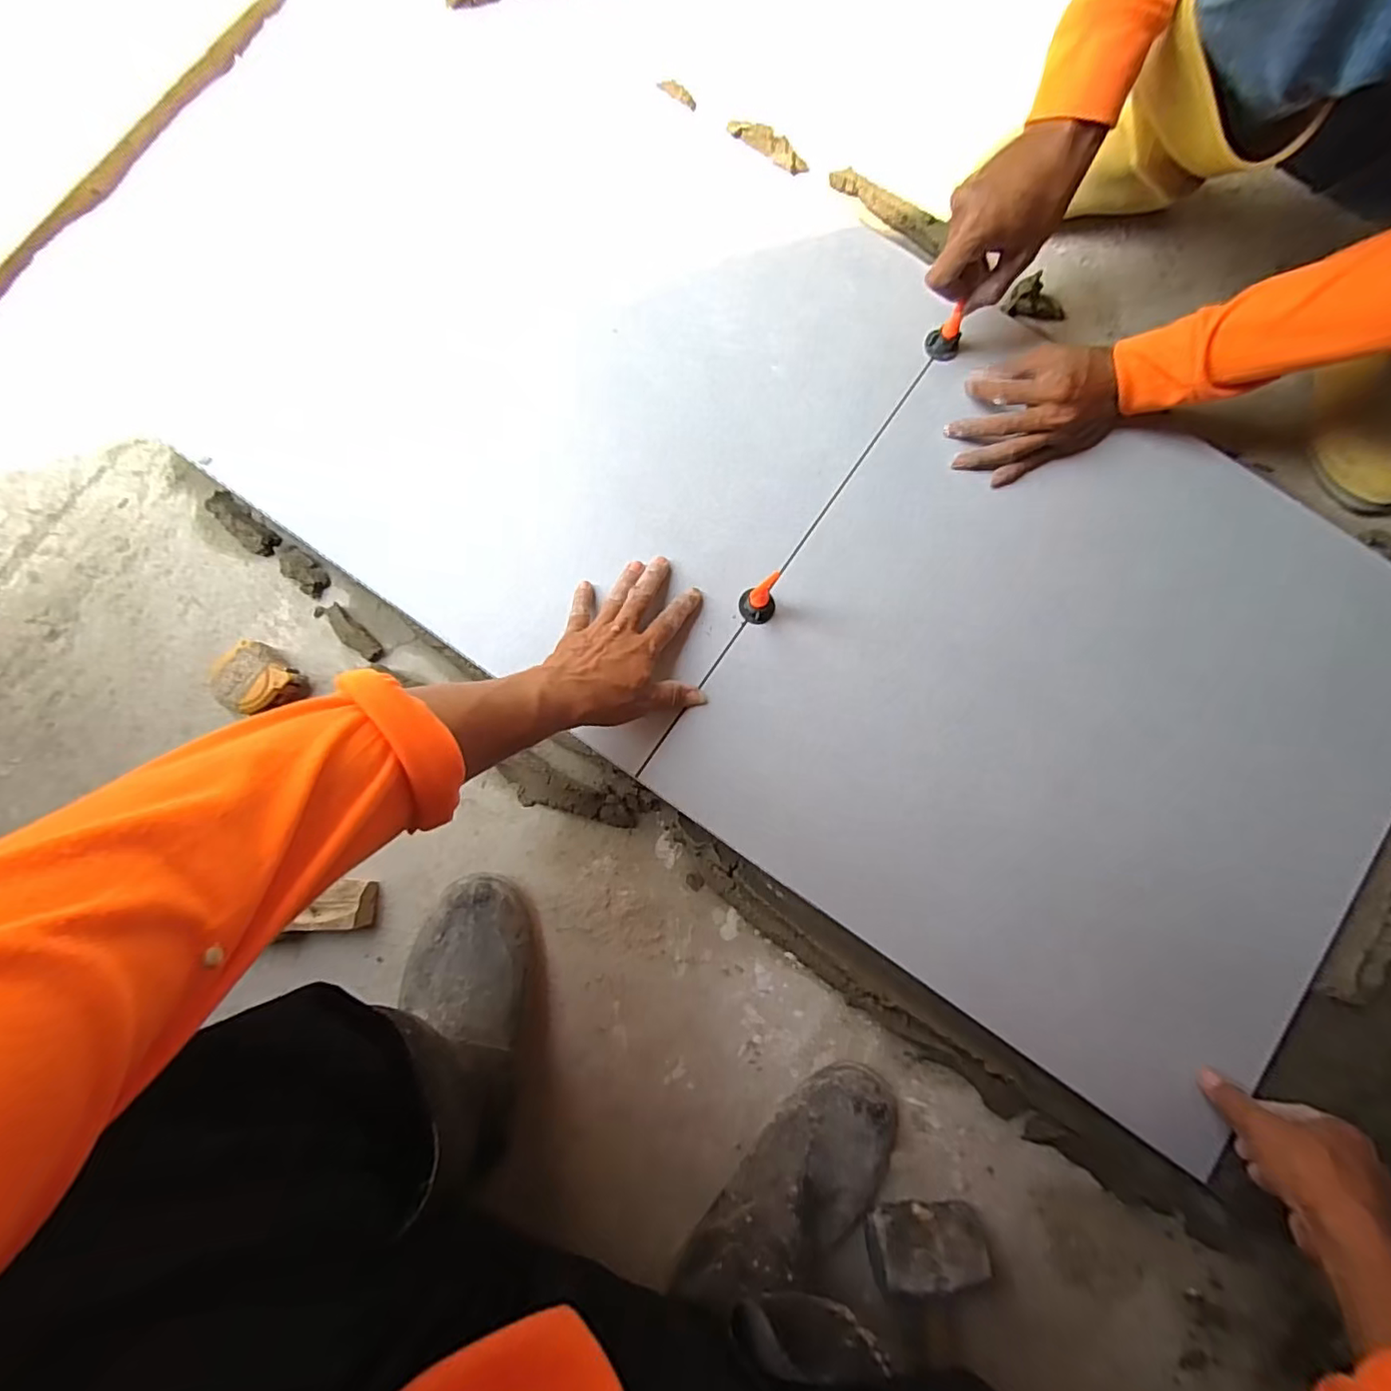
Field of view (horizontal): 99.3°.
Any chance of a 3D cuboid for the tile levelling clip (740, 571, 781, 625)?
[{"bbox_3d":[0.059,-0.086,0.526,0.033,0.056,0.029,-13,82,-1],"label":"tile levelling clip"}]

